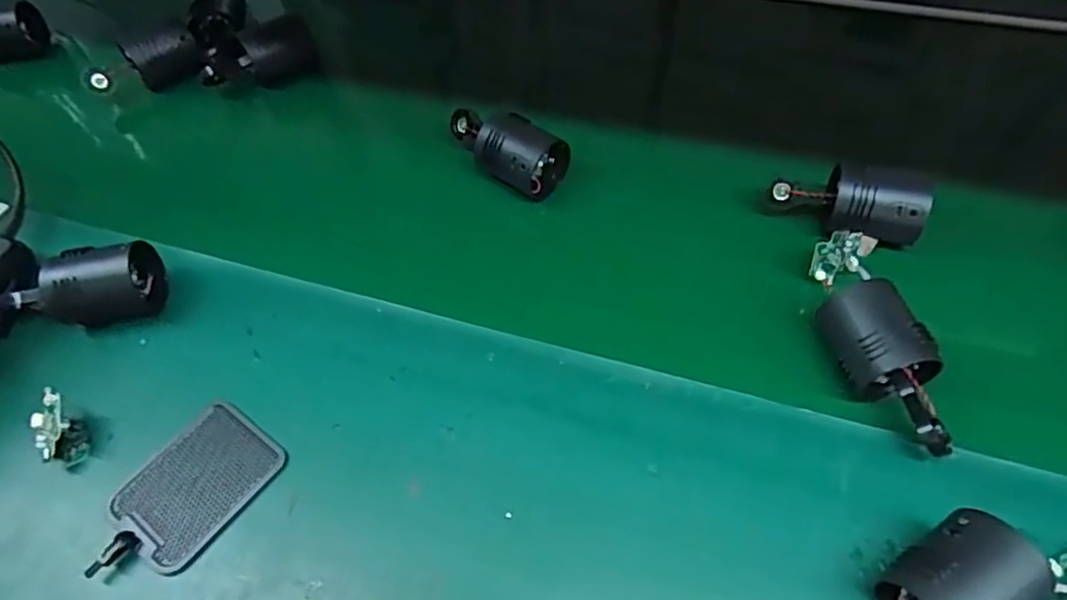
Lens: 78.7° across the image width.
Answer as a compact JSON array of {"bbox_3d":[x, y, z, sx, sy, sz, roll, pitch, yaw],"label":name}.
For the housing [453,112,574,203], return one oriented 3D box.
[{"bbox_3d":[-0.029,-0.135,0.572,0.117,0.054,0.064,27,64,23],"label":"housing"}]

